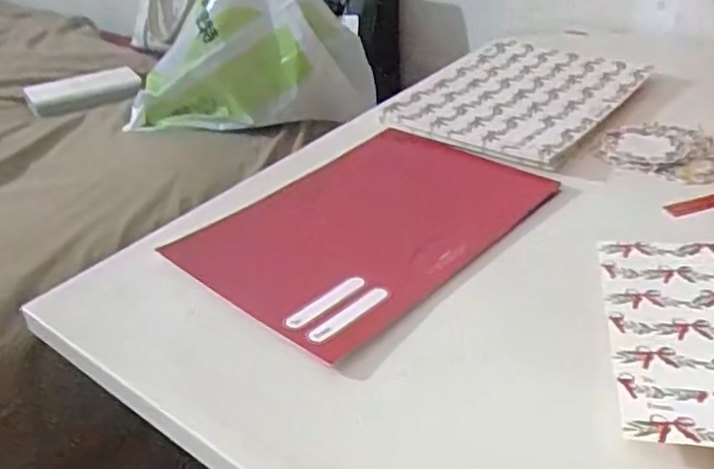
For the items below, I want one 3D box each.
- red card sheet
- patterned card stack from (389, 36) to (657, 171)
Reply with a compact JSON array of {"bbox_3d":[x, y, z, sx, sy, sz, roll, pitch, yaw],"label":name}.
[{"bbox_3d":[0.005,-0.012,0.493,0.175,0.010,0.246,27,44,36],"label":"red card sheet"},{"bbox_3d":[0.158,-0.138,0.658,0.184,0.013,0.257,22,42,32],"label":"patterned card stack"}]

